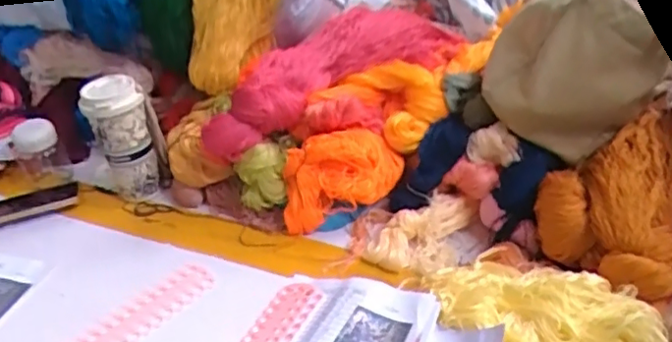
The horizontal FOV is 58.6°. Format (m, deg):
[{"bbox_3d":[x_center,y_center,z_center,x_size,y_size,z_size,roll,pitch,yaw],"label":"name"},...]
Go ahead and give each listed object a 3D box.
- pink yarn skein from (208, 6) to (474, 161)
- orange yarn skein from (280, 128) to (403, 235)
[{"bbox_3d":[-0.026,-0.168,0.935,0.429,0.090,0.217,-21,38,-19],"label":"pink yarn skein"},{"bbox_3d":[0.004,0.004,0.826,0.170,0.104,0.099,-12,35,-8],"label":"orange yarn skein"}]

